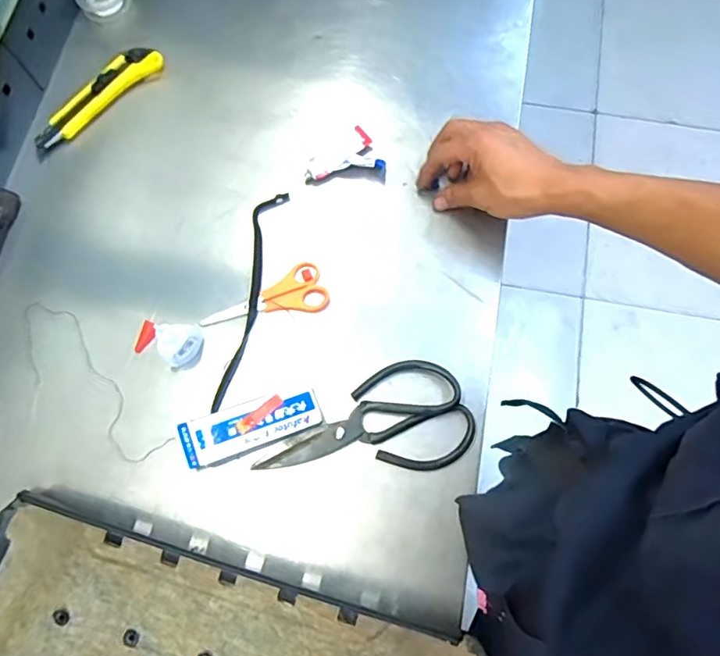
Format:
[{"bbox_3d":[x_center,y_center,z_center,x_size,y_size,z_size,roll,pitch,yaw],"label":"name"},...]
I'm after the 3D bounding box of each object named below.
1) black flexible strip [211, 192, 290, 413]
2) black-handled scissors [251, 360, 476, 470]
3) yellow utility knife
[{"bbox_3d":[-0.110,-0.034,0.532,0.027,0.026,0.233,9,74,3],"label":"black flexible strip"},{"bbox_3d":[0.008,0.081,0.505,0.191,0.021,0.097,0,77,2],"label":"black-handled scissors"},{"bbox_3d":[-0.286,-0.253,0.587,0.160,0.018,0.037,-43,78,-11],"label":"yellow utility knife"}]

